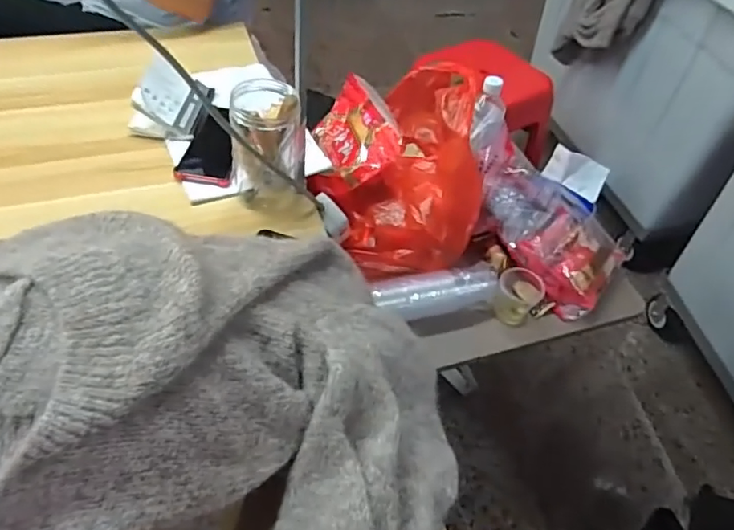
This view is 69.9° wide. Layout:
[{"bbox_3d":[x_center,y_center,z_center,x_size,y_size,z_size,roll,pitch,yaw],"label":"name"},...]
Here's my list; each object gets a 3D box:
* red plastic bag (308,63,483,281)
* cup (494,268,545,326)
[{"bbox_3d":[0.078,-0.146,0.819,0.225,0.210,0.279,32,54,20],"label":"red plastic bag"},{"bbox_3d":[0.243,0.047,0.831,0.077,0.066,0.076,18,50,9],"label":"cup"}]

